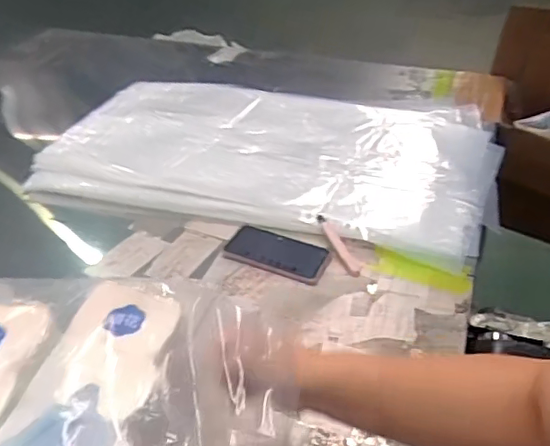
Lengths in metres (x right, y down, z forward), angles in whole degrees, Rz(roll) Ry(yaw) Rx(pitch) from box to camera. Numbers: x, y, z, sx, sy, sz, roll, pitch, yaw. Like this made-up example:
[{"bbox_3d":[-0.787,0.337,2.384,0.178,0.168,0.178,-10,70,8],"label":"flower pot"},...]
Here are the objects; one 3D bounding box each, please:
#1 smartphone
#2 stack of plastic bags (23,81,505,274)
[{"bbox_3d":[0.005,0.047,0.909,0.163,0.013,0.094,13,42,17],"label":"smartphone"},{"bbox_3d":[0.001,-0.153,1.145,0.856,0.046,0.504,9,41,13],"label":"stack of plastic bags"}]

